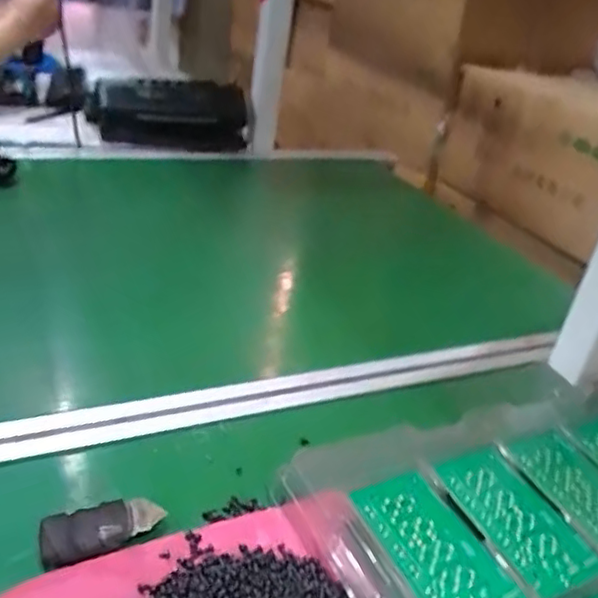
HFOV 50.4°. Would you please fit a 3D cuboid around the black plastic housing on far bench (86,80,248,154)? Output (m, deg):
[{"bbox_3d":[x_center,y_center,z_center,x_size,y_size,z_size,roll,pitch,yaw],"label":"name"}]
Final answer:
[{"bbox_3d":[-0.220,-0.312,1.080,0.275,0.108,0.102,-7,34,-28],"label":"black plastic housing on far bench"}]

